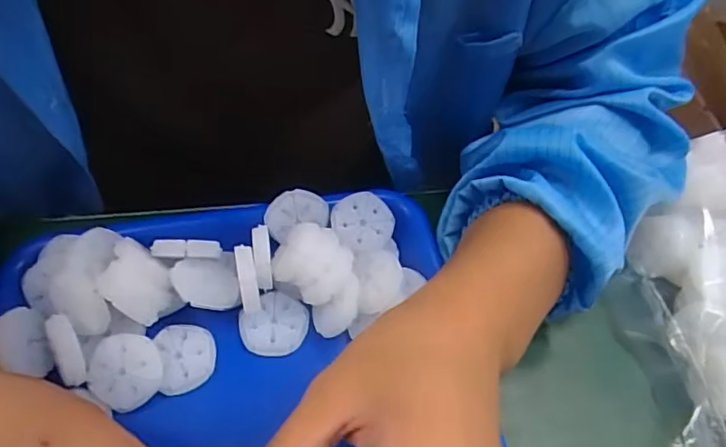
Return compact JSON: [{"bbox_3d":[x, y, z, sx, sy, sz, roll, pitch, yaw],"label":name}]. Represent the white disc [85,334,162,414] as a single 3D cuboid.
[{"bbox_3d":[-0.125,0.078,0.298,0.037,0.006,0.037,2,77,-7],"label":"white disc"}]

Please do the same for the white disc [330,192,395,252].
[{"bbox_3d":[0.000,-0.001,0.349,0.038,0.004,0.035,1,81,-8],"label":"white disc"}]

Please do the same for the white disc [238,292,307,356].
[{"bbox_3d":[-0.051,0.058,0.324,0.038,0.004,0.038,1,56,-2],"label":"white disc"}]

